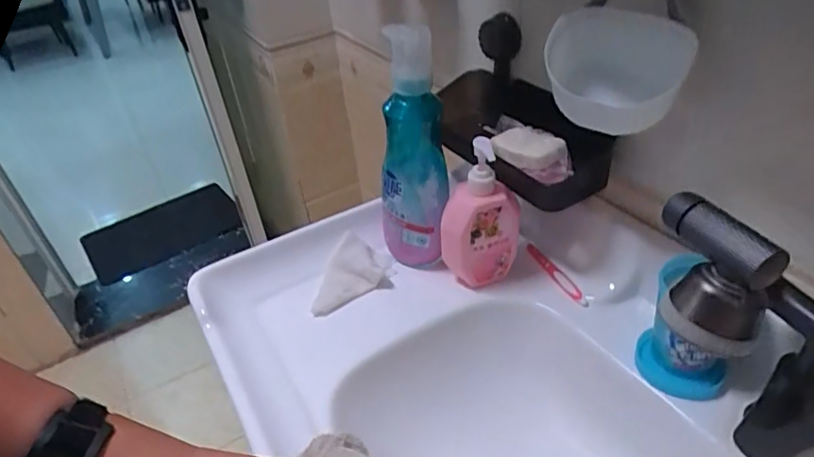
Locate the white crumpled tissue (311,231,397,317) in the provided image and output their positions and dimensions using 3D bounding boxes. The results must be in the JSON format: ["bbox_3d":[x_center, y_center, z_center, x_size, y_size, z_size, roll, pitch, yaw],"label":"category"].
[{"bbox_3d":[-0.063,0.055,0.700,0.086,0.018,0.143,2,38,11],"label":"white crumpled tissue"}]

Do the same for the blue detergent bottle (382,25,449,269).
[{"bbox_3d":[0.003,-0.073,0.656,0.077,0.316,0.078,-9,37,-3],"label":"blue detergent bottle"}]

